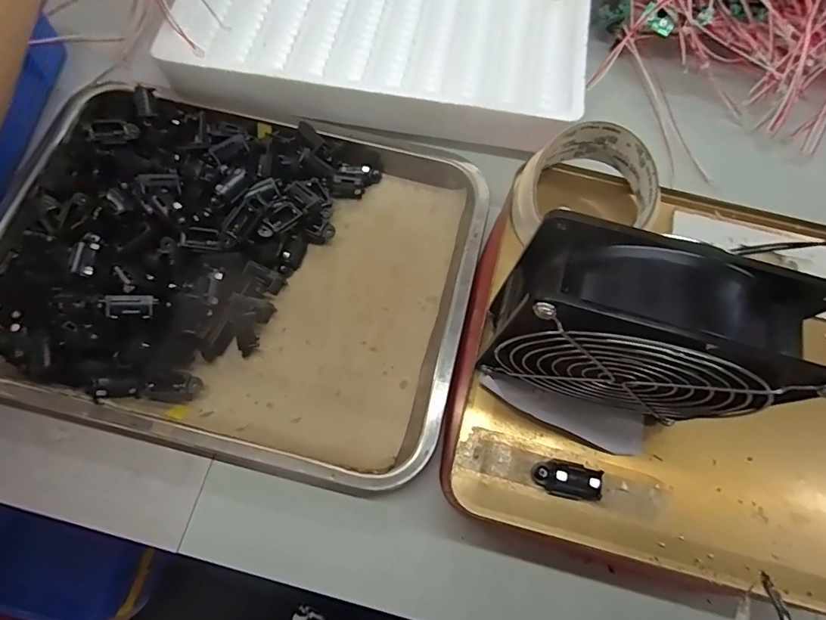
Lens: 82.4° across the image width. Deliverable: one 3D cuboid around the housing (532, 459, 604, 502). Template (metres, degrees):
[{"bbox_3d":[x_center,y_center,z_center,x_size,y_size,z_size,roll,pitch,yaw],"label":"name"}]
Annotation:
[{"bbox_3d":[0.084,0.091,0.254,0.035,0.015,0.019,10,71,1],"label":"housing"}]

